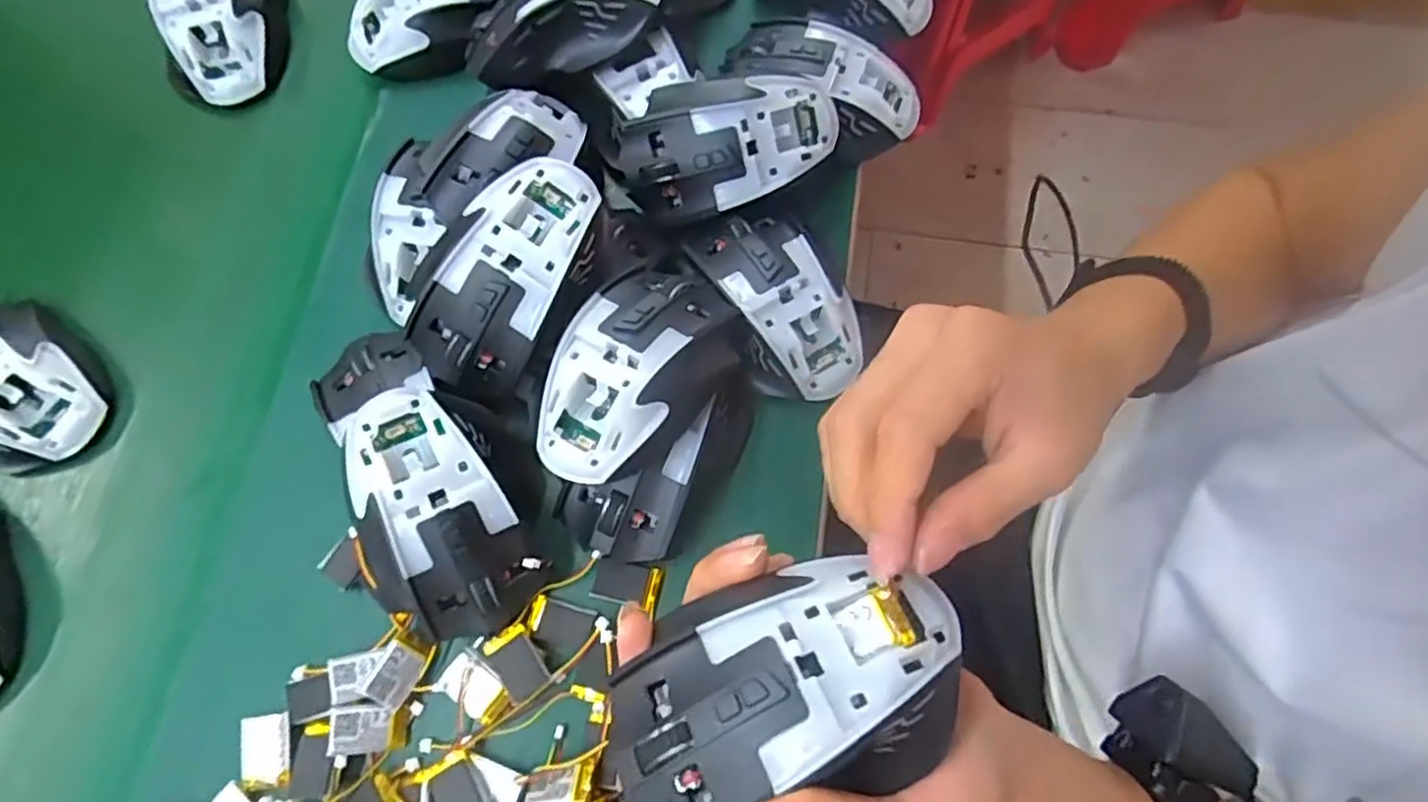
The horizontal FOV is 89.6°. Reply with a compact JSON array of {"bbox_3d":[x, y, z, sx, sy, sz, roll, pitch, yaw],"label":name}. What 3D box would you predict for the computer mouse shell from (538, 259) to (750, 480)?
[{"bbox_3d":[-0.033,-0.020,0.332,0.068,0.035,0.125,30,76,9],"label":"computer mouse shell"}]

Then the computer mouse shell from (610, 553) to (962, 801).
[{"bbox_3d":[0.024,0.088,0.220,0.109,0.030,0.067,-14,73,-2],"label":"computer mouse shell"}]

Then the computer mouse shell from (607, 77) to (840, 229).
[{"bbox_3d":[0.003,-0.136,0.381,0.124,0.038,0.066,-3,74,0],"label":"computer mouse shell"}]

